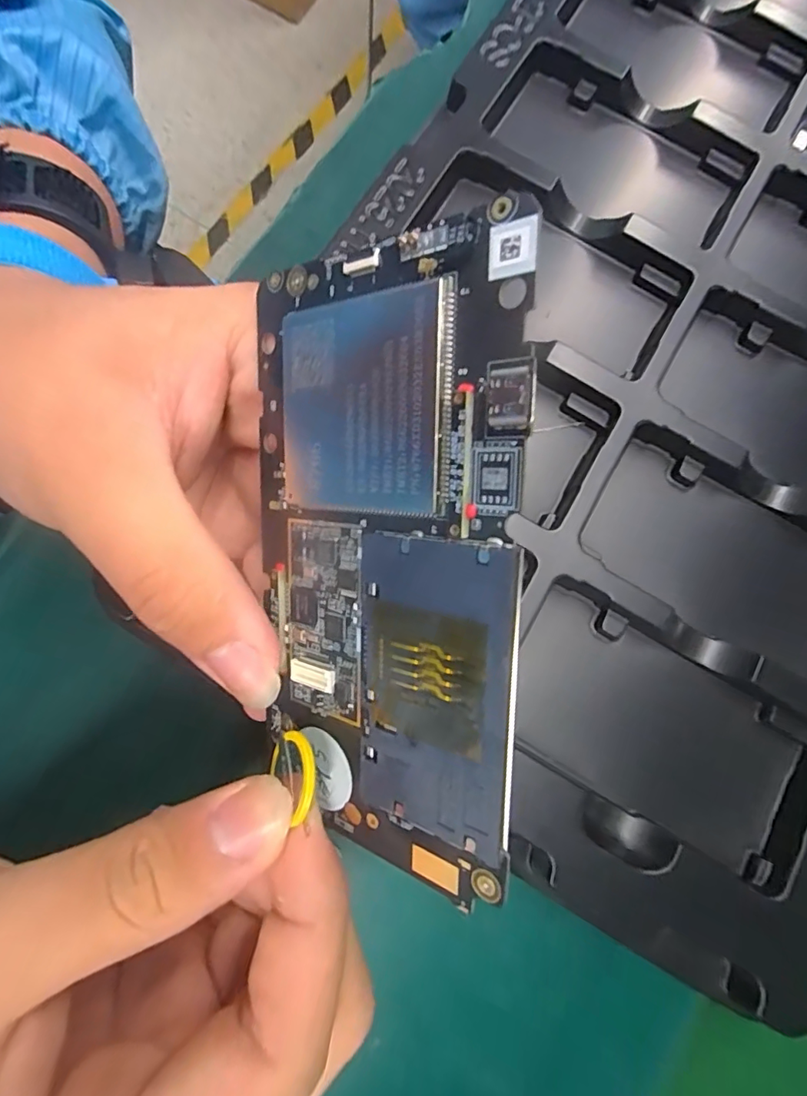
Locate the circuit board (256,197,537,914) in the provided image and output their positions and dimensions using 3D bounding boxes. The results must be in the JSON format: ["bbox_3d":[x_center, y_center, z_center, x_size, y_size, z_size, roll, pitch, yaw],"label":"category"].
[{"bbox_3d":[-0.007,0.005,0.104,0.065,0.005,0.122,6,99,38],"label":"circuit board"}]

